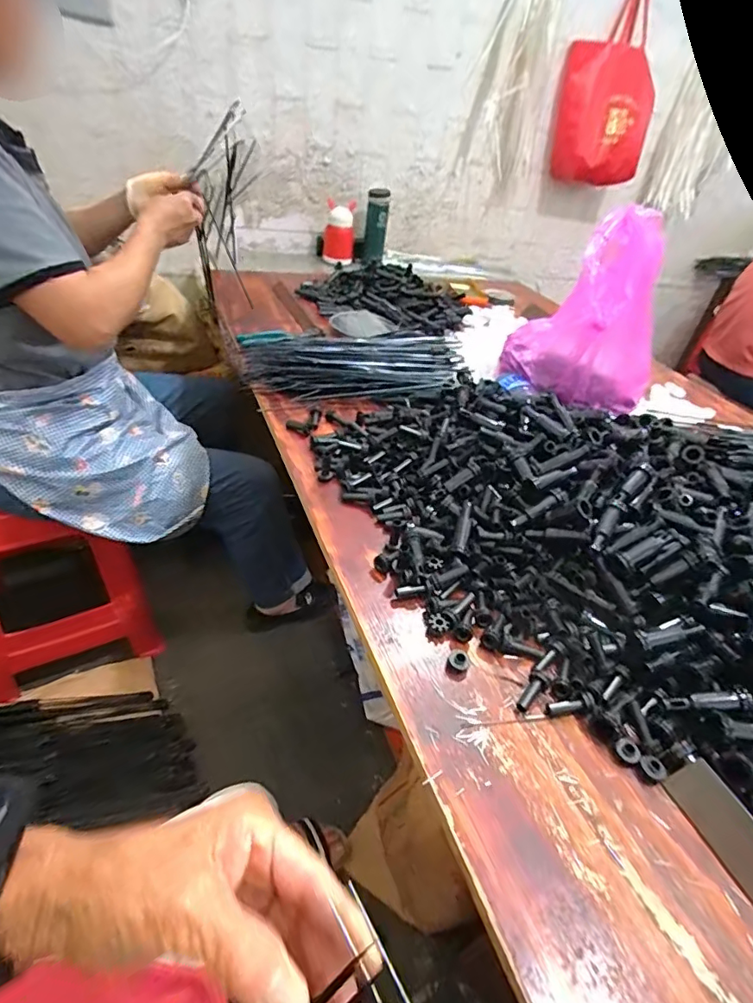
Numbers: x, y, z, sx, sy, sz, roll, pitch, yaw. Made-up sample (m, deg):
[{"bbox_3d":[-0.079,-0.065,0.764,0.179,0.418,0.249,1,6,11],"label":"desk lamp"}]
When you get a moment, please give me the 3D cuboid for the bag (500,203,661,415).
[{"bbox_3d":[0.315,-0.279,0.763,0.163,0.264,0.154,-9,40,-20],"label":"bag"}]

